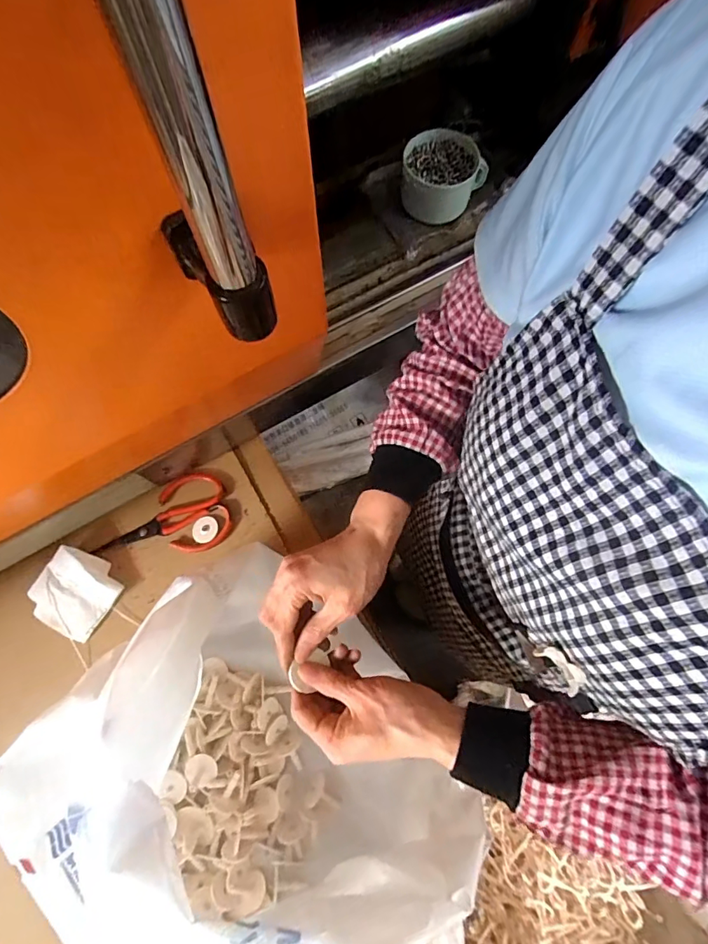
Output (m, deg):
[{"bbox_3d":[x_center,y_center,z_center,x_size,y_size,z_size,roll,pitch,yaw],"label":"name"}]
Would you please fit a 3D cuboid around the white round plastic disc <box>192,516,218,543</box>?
[{"bbox_3d":[-0.211,0.081,0.660,0.036,0.004,0.037,0,74,0],"label":"white round plastic disc"}]

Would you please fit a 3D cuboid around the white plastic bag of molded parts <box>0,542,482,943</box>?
[{"bbox_3d":[-0.132,0.321,0.440,0.391,0.268,0.397,42,78,11],"label":"white plastic bag of molded parts"}]

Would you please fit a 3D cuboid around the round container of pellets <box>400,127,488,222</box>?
[{"bbox_3d":[0.121,-0.406,0.647,0.107,0.077,0.101,0,74,0],"label":"round container of pellets"}]

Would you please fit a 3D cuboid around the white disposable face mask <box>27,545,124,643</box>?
[{"bbox_3d":[-0.372,0.162,0.624,0.098,0.016,0.098,34,79,-5],"label":"white disposable face mask"}]

